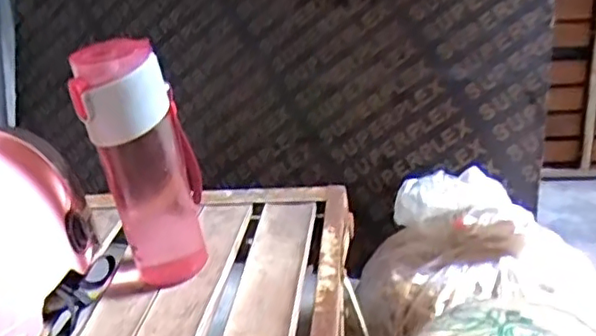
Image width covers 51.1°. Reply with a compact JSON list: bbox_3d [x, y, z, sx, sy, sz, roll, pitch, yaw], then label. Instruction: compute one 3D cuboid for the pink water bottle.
[{"bbox_3d":[-0.136,-0.002,0.562,0.077,0.221,0.061,-6,26,-2],"label":"pink water bottle"}]

